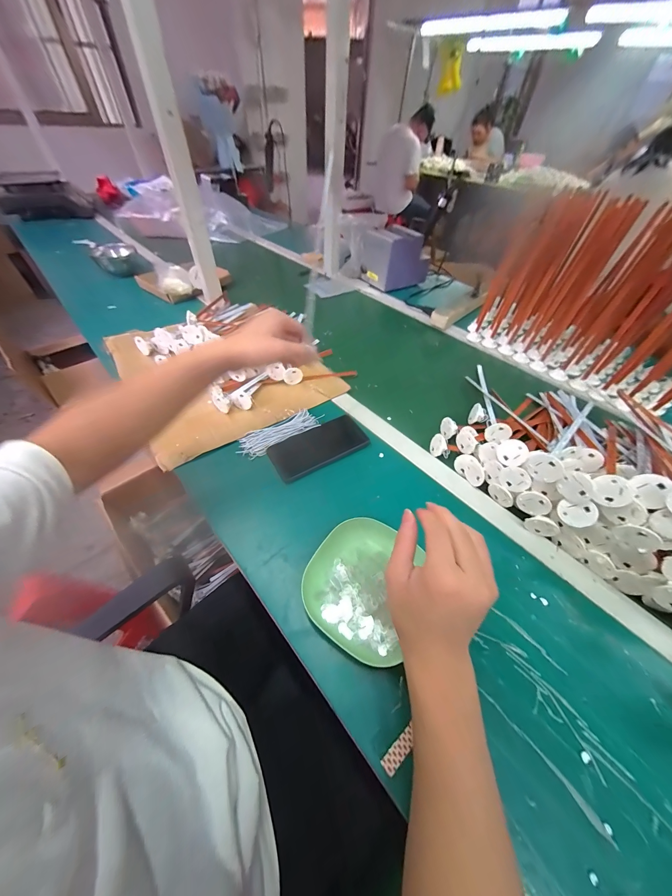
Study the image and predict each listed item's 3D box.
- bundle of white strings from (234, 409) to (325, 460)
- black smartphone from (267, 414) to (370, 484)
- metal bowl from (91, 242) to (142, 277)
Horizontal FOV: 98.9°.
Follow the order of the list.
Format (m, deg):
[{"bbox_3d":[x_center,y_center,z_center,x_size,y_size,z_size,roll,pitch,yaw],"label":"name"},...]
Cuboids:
[{"bbox_3d":[-0.098,-0.028,0.508,0.151,0.008,0.050,-27,57,-23],"label":"bundle of white strings"},{"bbox_3d":[-0.029,-0.003,0.491,0.161,0.011,0.082,-24,56,-21],"label":"black smartphone"},{"bbox_3d":[-0.686,-0.589,0.906,0.121,0.077,0.135,-23,55,-20],"label":"metal bowl"}]

